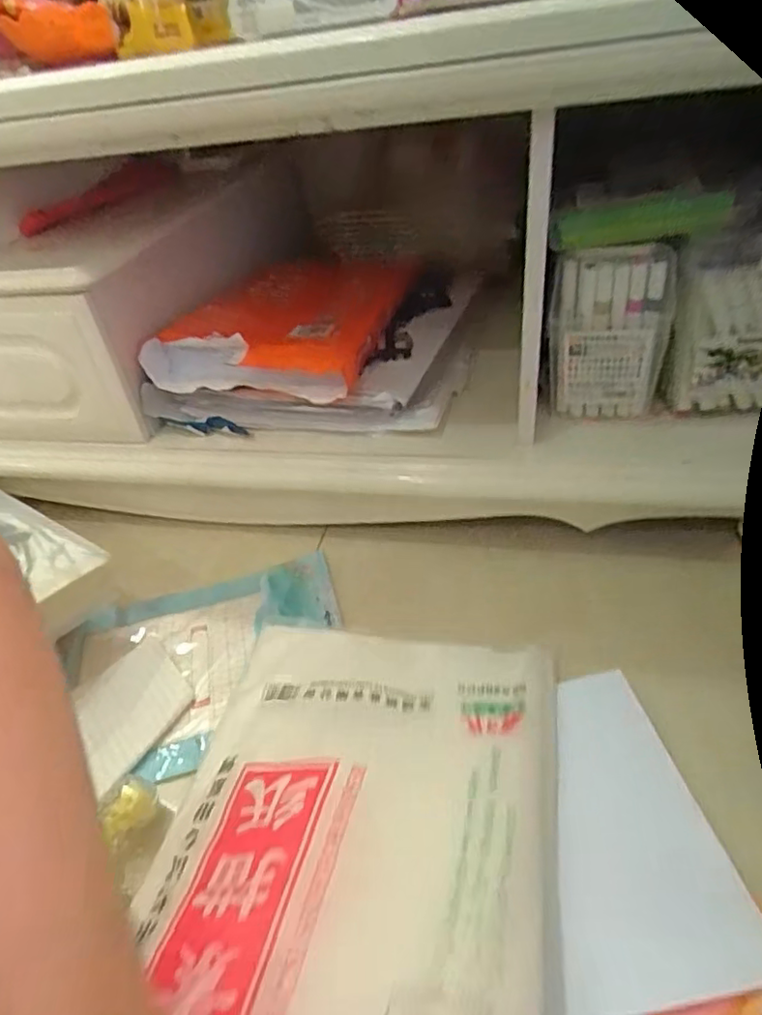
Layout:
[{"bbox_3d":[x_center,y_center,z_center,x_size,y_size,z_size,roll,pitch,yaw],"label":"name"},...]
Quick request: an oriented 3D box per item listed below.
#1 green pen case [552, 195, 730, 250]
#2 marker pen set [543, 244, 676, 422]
[{"bbox_3d":[0.219,-0.244,0.517,0.137,0.032,0.018,3,39,13],"label":"green pen case"},{"bbox_3d":[0.209,-0.154,0.564,0.098,0.152,0.027,4,40,14],"label":"marker pen set"}]

